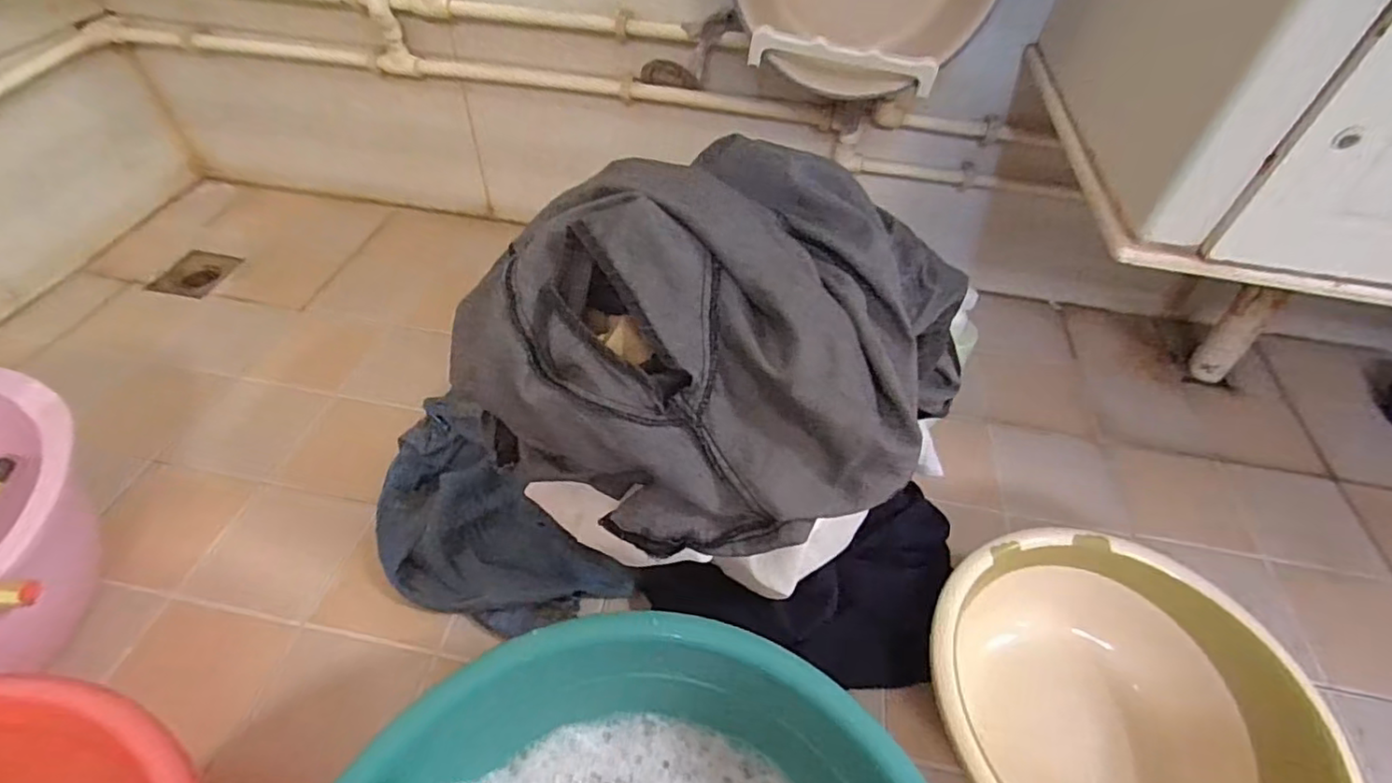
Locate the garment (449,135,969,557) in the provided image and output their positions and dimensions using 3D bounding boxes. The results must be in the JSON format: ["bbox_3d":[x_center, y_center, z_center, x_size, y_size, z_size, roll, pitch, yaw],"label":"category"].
[{"bbox_3d":[0.019,-0.054,0.498,0.361,0.177,0.311,24,52,16],"label":"garment"}]

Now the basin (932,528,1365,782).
[{"bbox_3d":[0.360,0.294,0.556,0.313,0.136,0.287,1,47,-2],"label":"basin"}]

